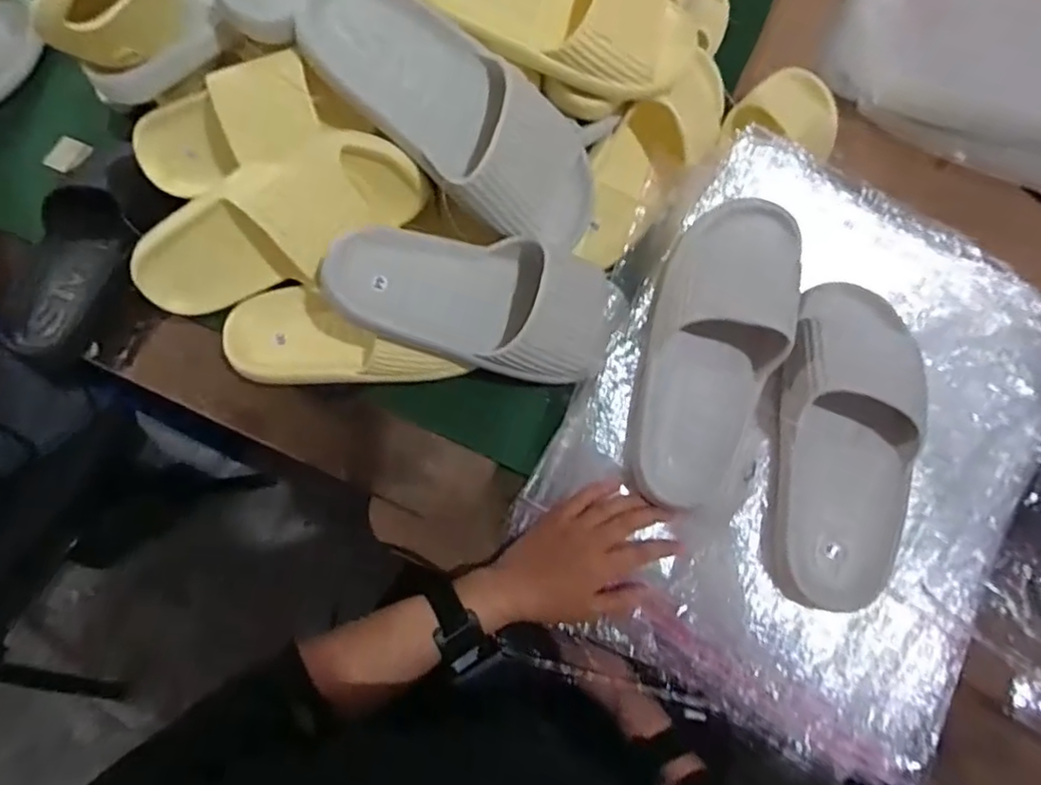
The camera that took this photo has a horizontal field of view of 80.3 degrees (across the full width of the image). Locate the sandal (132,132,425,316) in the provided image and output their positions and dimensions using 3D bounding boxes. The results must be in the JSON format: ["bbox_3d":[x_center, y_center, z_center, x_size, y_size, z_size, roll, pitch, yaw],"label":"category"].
[{"bbox_3d":[-0.203,-0.132,0.513,0.254,0.110,0.058,-18,45,3],"label":"sandal"}]

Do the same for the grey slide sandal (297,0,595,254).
[{"bbox_3d":[-0.046,-0.213,0.488,0.271,0.072,0.108,36,73,-16],"label":"grey slide sandal"}]

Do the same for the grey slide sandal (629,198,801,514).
[{"bbox_3d":[0.161,-0.036,0.511,0.109,0.060,0.269,17,90,3],"label":"grey slide sandal"}]

